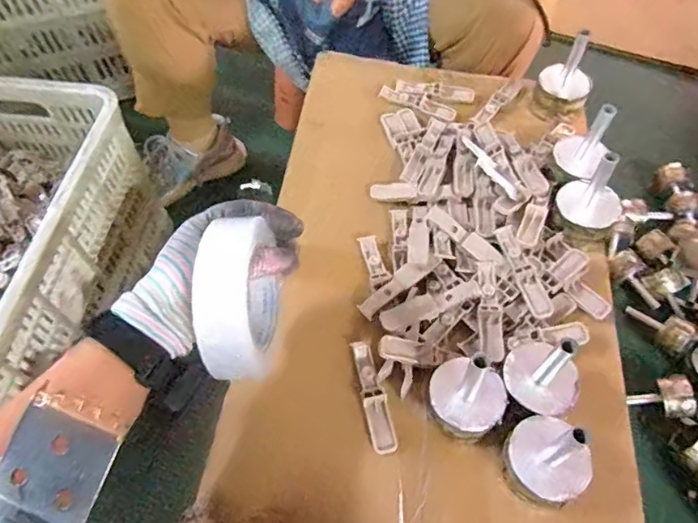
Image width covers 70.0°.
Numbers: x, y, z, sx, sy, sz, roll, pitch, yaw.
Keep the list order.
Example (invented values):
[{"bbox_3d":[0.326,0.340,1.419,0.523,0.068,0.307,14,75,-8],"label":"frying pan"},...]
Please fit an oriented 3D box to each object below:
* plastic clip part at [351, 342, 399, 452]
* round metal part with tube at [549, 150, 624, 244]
[{"bbox_3d":[0.021,0.117,0.440,0.020,0.009,0.100,-9,59,-7],"label":"plastic clip part"},{"bbox_3d":[0.241,-0.060,0.494,0.062,0.086,0.052,33,63,18],"label":"round metal part with tube"}]

